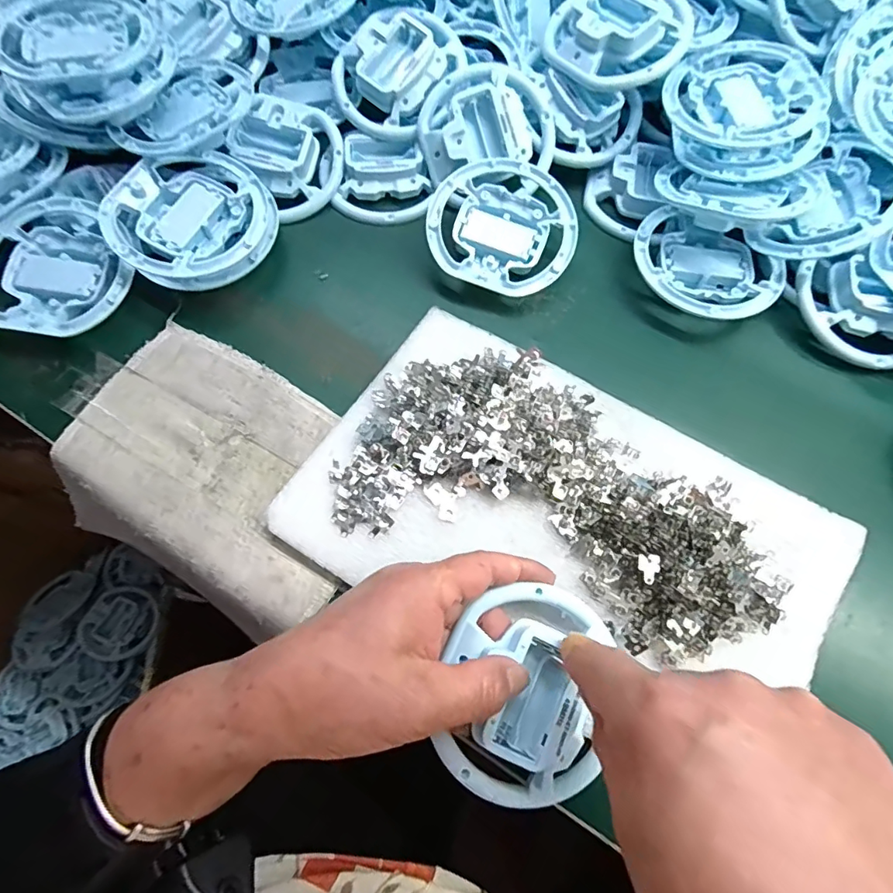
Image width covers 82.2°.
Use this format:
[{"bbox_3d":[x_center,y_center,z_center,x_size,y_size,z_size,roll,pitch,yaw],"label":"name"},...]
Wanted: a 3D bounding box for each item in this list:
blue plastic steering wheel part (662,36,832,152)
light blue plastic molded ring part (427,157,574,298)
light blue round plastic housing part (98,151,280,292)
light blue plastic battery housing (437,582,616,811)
[{"bbox_3d":[0.210,-0.249,0.357,0.100,0.021,0.100,0,69,-1],"label":"blue plastic steering wheel part"},{"bbox_3d":[0.040,-0.158,0.367,0.102,0.016,0.100,19,70,6],"label":"light blue plastic molded ring part"},{"bbox_3d":[-0.173,-0.156,0.351,0.101,0.028,0.101,0,69,-1],"label":"light blue round plastic housing part"},{"bbox_3d":[0.039,0.122,0.254,0.077,0.023,0.102,12,76,3],"label":"light blue plastic battery housing"}]

